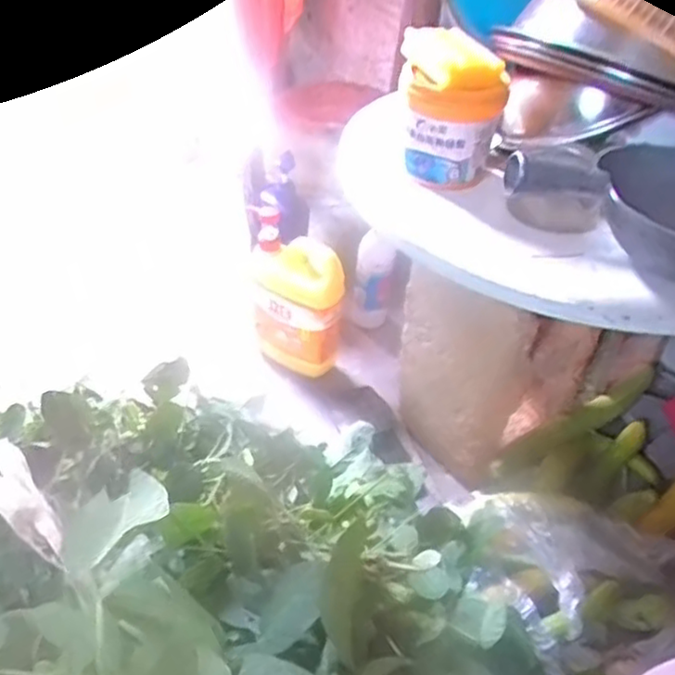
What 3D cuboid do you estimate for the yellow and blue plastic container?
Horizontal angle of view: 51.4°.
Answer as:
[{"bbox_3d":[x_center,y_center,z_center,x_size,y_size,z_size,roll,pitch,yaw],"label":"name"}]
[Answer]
[{"bbox_3d":[0.131,-0.273,0.826,0.122,0.143,0.136,10,39,3],"label":"yellow and blue plastic container"}]

